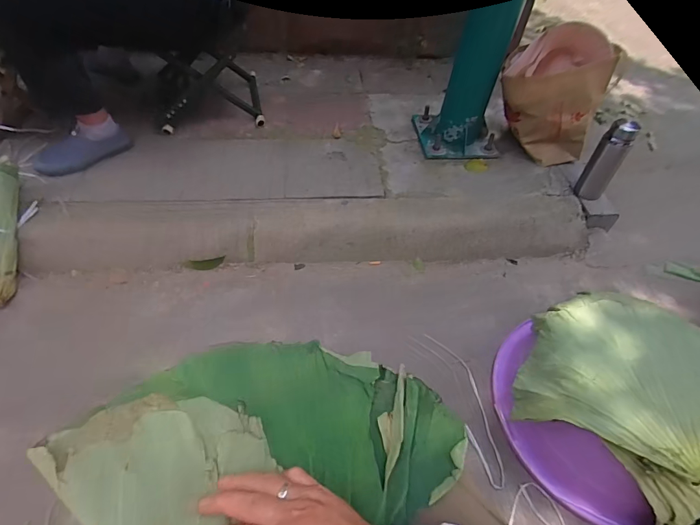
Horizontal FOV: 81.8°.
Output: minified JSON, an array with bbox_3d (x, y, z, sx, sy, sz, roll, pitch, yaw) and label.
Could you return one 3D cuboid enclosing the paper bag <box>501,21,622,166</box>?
[{"bbox_3d":[0.611,-0.506,1.242,0.294,0.366,0.150,15,55,6],"label":"paper bag"}]

